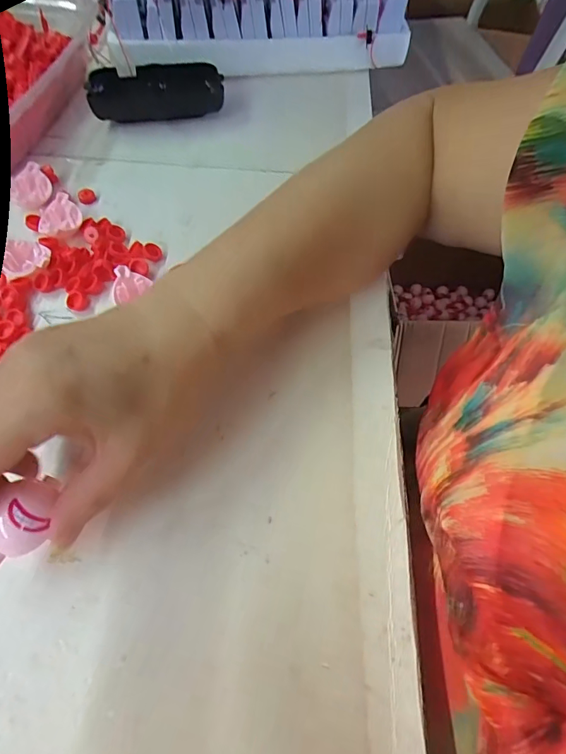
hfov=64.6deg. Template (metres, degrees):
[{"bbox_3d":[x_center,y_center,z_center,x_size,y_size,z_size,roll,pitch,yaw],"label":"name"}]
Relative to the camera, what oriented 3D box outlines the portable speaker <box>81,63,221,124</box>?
[{"bbox_3d":[-0.109,-0.246,0.390,0.109,0.030,0.047,-8,61,-5],"label":"portable speaker"}]

